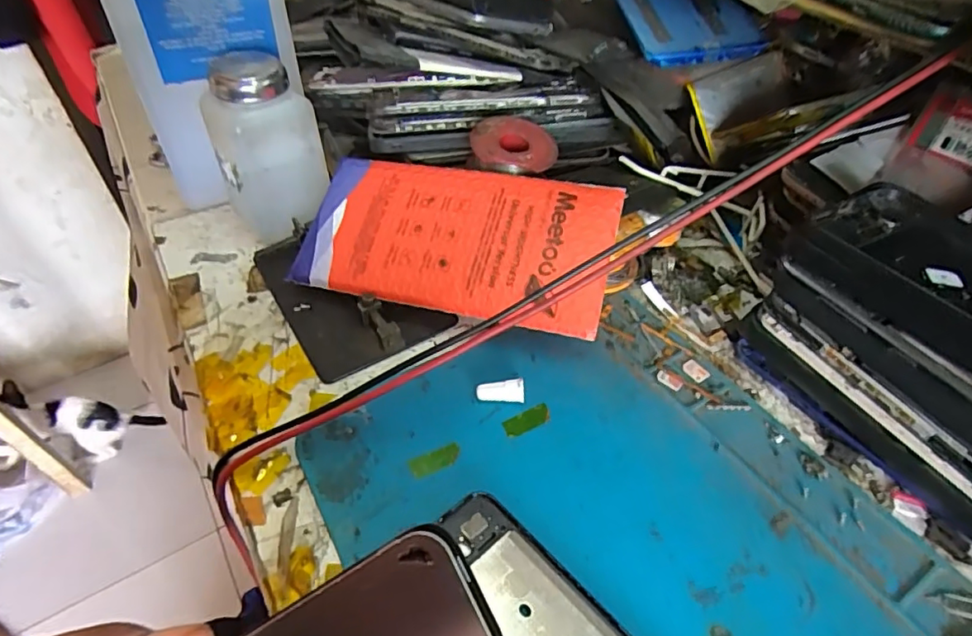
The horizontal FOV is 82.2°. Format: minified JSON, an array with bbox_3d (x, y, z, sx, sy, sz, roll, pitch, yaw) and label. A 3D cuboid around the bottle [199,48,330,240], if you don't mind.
[{"bbox_3d":[-0.132,-0.101,0.337,0.057,0.097,0.050,-24,51,-22],"label":"bottle"}]

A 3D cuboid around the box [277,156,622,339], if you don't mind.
[{"bbox_3d":[-0.018,-0.045,0.304,0.170,0.007,0.087,11,69,15],"label":"box"}]

